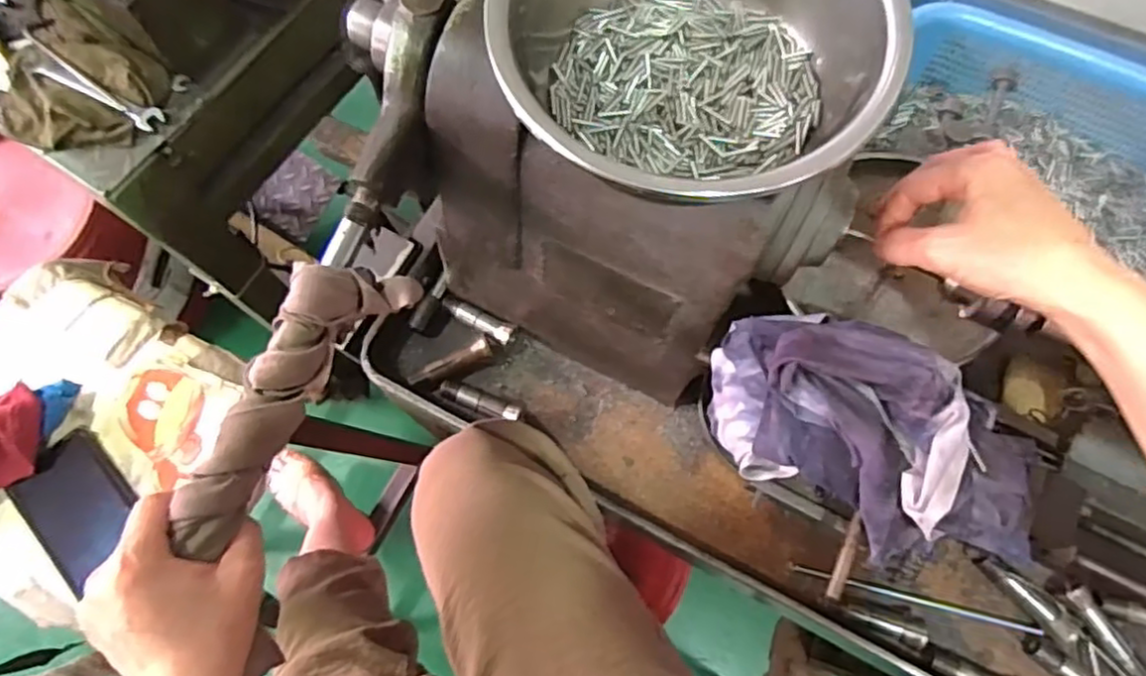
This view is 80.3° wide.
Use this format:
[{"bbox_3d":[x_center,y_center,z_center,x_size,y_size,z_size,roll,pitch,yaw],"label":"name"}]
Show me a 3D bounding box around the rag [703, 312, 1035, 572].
[{"bbox_3d":[0.155,0.050,0.356,0.171,0.064,0.091,34,76,12],"label":"rag"}]

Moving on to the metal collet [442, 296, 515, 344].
[{"bbox_3d":[-0.084,-0.017,0.591,0.069,0.012,0.017,27,74,10],"label":"metal collet"}]

